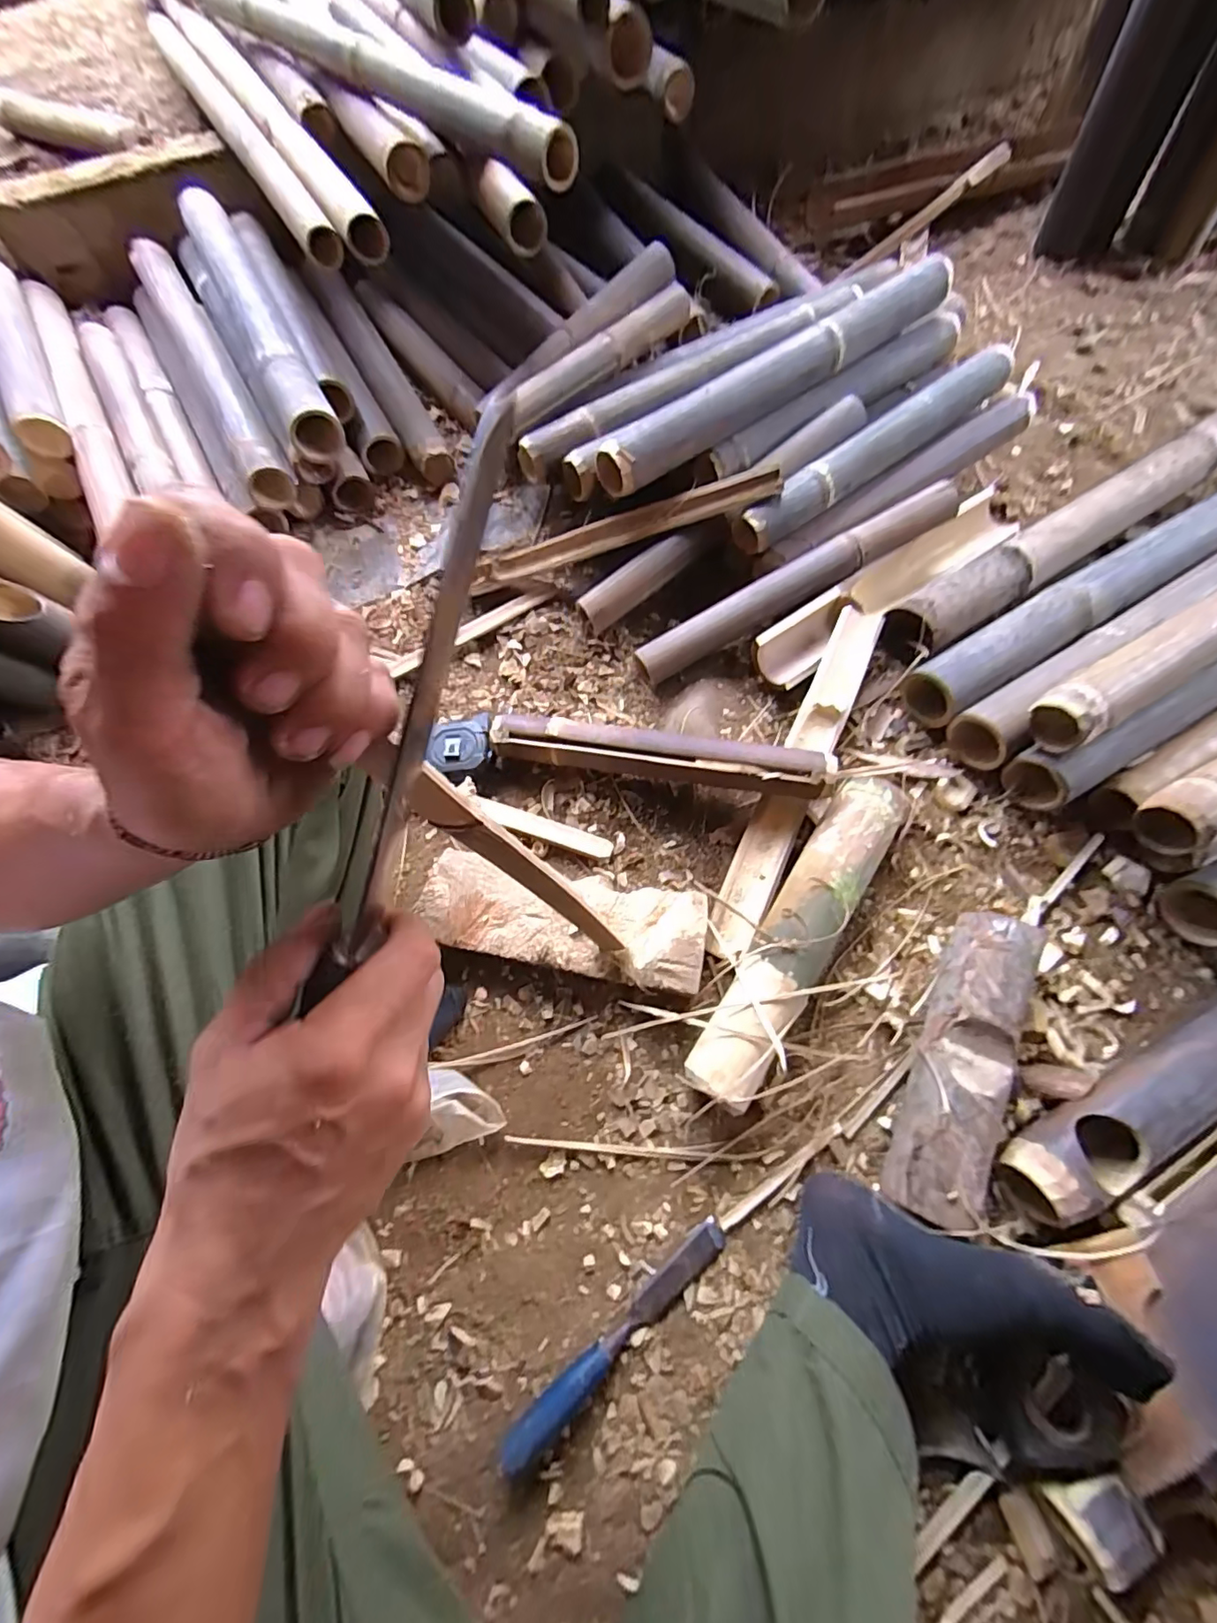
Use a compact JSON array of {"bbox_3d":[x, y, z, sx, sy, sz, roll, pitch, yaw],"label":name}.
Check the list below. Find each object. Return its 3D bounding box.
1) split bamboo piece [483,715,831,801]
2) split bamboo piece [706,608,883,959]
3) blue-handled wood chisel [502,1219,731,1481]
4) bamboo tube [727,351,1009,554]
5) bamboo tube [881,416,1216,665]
[{"bbox_3d":[0.051,-0.068,0.638,0.383,0.042,0.057,10,68,6],"label":"split bamboo piece"},{"bbox_3d":[0.223,-0.048,0.660,0.050,0.041,0.467,24,70,12],"label":"split bamboo piece"},{"bbox_3d":[0.011,0.438,0.465,0.228,0.031,0.023,-37,70,-12],"label":"blue-handled wood chisel"},{"bbox_3d":[0.373,-0.501,0.776,0.483,0.065,0.055,-35,71,-12],"label":"bamboo tube"},{"bbox_3d":[0.666,-0.407,0.788,0.729,0.069,0.085,-33,70,-12],"label":"bamboo tube"}]

